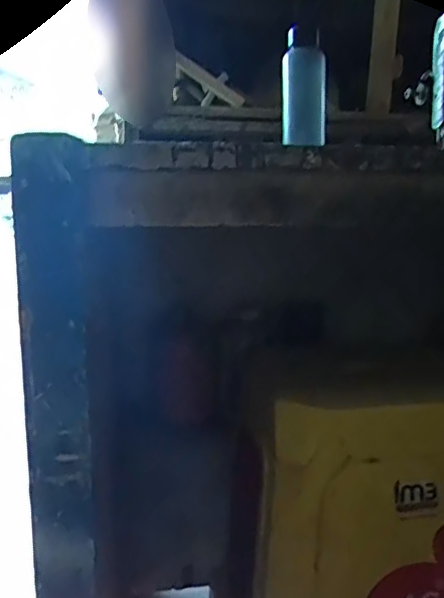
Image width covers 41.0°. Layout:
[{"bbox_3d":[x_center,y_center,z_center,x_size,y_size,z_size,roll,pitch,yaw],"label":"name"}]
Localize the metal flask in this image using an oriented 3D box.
[{"bbox_3d":[0.116,-0.296,0.846,0.060,0.149,0.074,2,9,5],"label":"metal flask"}]

